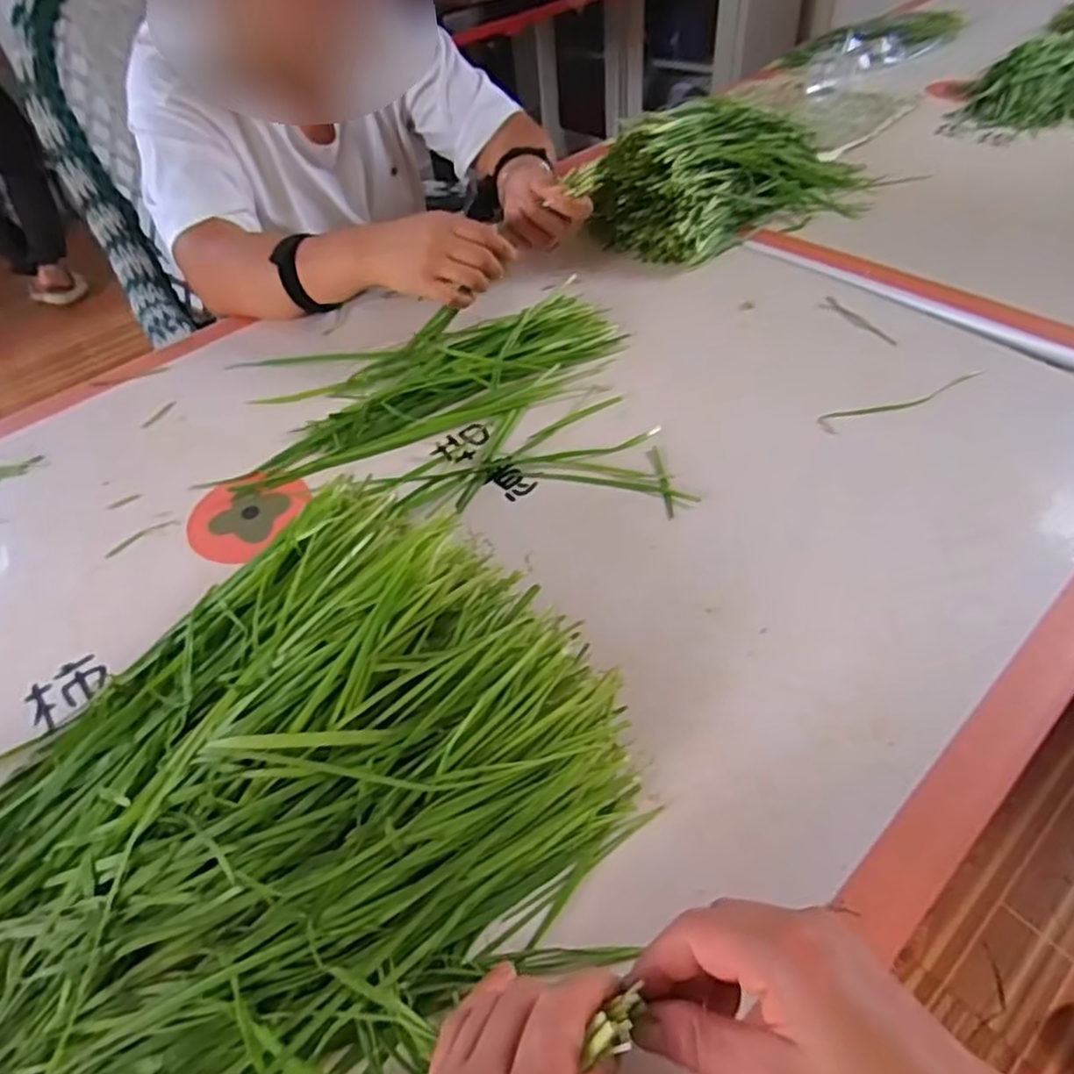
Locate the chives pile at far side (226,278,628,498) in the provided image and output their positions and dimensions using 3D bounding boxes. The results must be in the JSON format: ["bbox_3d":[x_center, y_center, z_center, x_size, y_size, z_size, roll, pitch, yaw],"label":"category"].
[{"bbox_3d":[-0.090,-0.150,0.635,0.340,0.030,0.181,-12,48,-6],"label":"chives pile at far side"}]

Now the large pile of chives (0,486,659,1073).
[{"bbox_3d":[-0.150,0.135,0.353,0.368,0.080,0.263,-34,54,-23],"label":"large pile of chives"}]

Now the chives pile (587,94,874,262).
[{"bbox_3d":[0.220,-0.409,0.777,0.332,0.103,0.155,-20,50,-13],"label":"chives pile"}]

